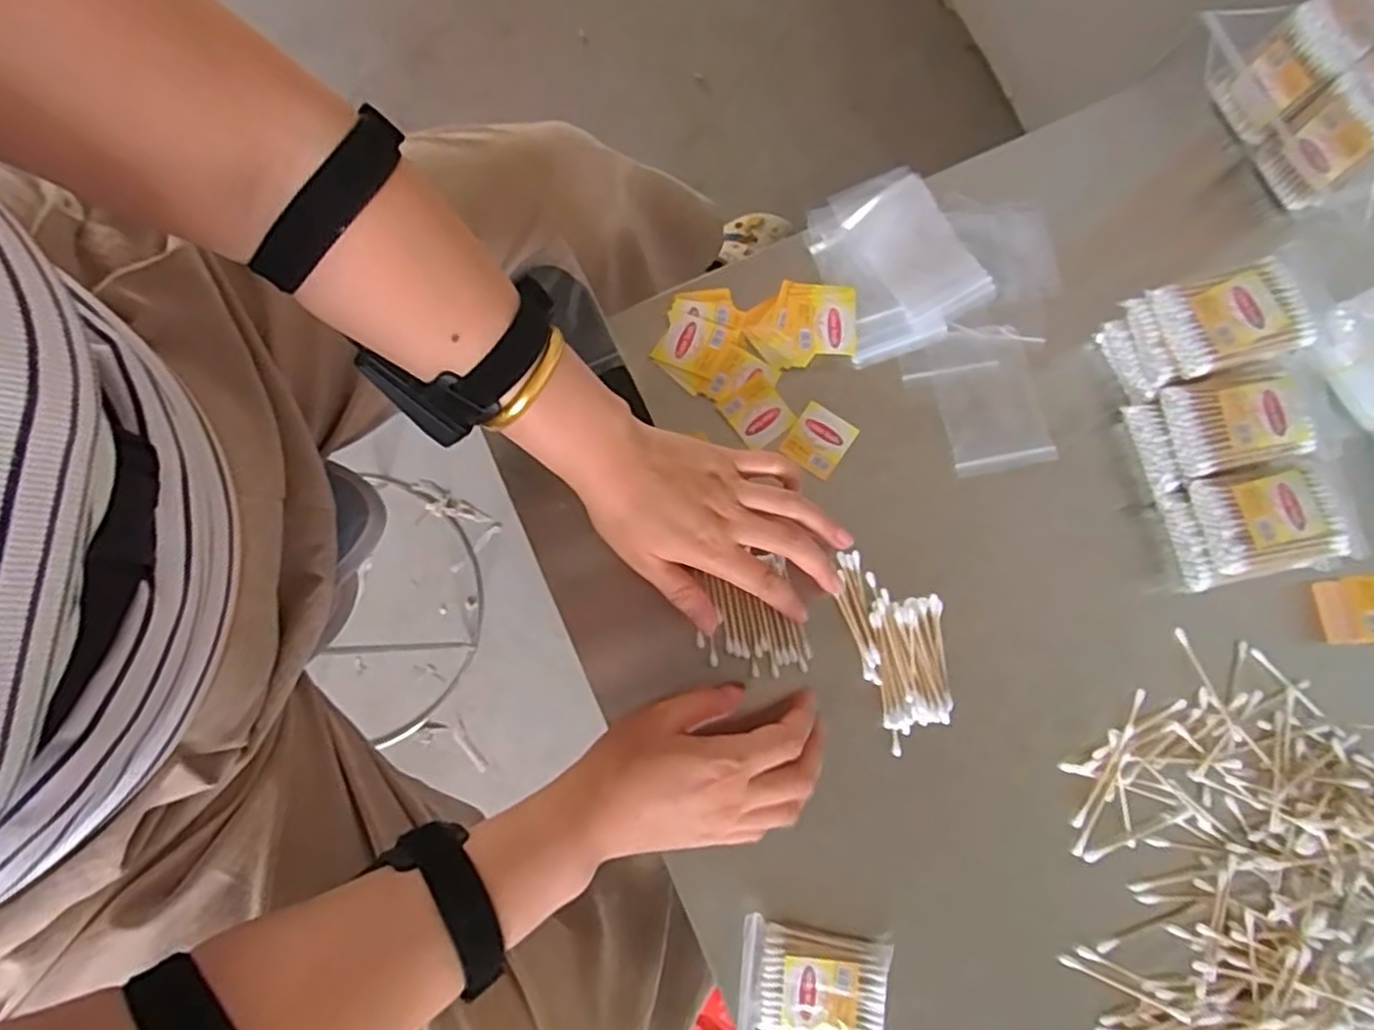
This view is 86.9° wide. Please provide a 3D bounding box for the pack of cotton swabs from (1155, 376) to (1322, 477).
[{"bbox_3d":[0.335,-0.057,0.441,0.072,0.018,0.056,-12,80,-2],"label":"pack of cotton swabs"}]

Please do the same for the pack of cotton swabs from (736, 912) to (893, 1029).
[{"bbox_3d":[0.074,0.280,0.432,0.086,0.023,0.062,9,80,2],"label":"pack of cotton swabs"}]

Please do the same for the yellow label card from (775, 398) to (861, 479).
[{"bbox_3d":[0.090,-0.051,0.494,0.039,0.004,0.043,35,82,6],"label":"yellow label card"}]

